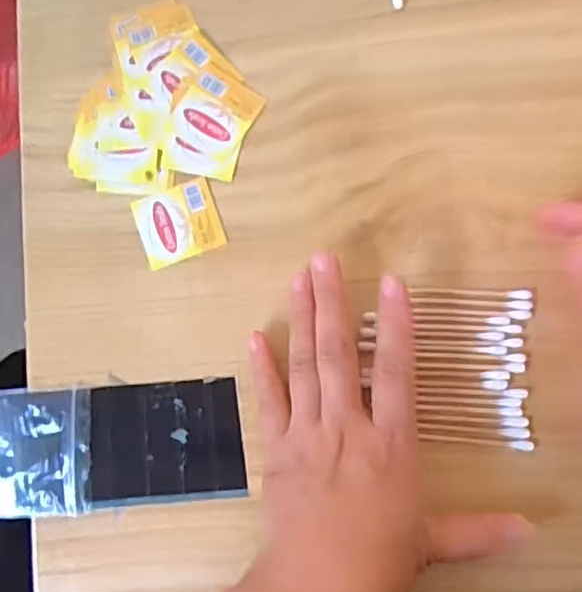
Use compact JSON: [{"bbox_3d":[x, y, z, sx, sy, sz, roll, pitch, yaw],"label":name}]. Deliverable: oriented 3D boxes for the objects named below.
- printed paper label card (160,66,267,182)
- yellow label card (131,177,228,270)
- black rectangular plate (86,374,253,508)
[{"bbox_3d":[-0.044,-0.091,0.332,0.044,0.004,0.055,22,88,7],"label":"printed paper label card"},{"bbox_3d":[-0.060,-0.039,0.330,0.042,0.004,0.038,-20,83,4],"label":"yellow label card"},{"bbox_3d":[-0.064,0.075,0.319,0.079,0.004,0.059,-6,84,5],"label":"black rectangular plate"}]

